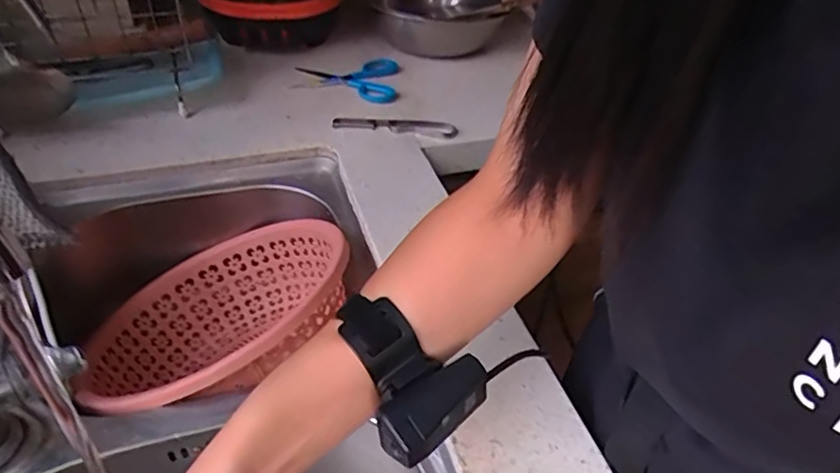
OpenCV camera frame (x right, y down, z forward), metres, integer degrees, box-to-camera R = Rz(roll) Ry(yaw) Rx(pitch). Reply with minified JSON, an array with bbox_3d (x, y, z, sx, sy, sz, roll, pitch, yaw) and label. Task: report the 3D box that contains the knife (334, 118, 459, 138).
[{"bbox_3d":[-0.033,-0.147,0.777,0.161,0.013,0.030,4,41,-2],"label":"knife"}]

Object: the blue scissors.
[{"bbox_3d":[-0.111,-0.234,0.869,0.152,0.012,0.132,4,41,-2],"label":"blue scissors"}]

